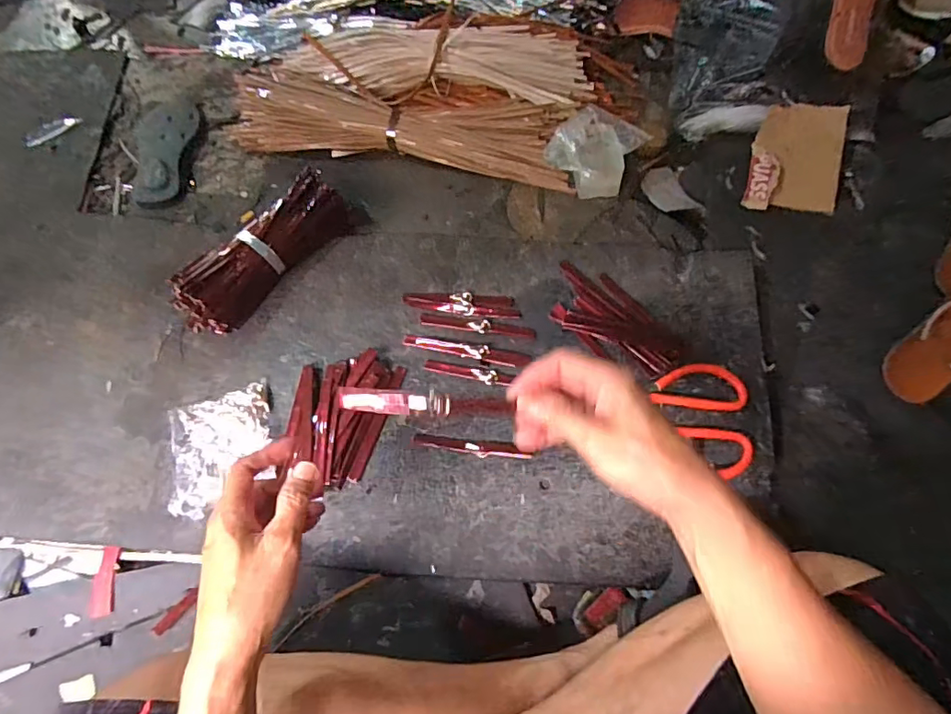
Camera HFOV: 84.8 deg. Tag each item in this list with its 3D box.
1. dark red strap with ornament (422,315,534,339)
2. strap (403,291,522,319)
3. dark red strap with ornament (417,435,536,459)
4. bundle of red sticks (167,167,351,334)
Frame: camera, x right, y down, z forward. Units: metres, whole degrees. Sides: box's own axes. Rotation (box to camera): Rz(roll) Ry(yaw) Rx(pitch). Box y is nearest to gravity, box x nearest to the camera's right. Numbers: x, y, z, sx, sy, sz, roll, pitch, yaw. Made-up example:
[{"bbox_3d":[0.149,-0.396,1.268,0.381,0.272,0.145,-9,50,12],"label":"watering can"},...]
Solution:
[{"bbox_3d":[0.003,-0.039,0.664,0.146,0.005,0.017,8,65,2],"label":"dark red strap with ornament"},{"bbox_3d":[-0.018,-0.070,0.673,0.150,0.006,0.030,8,65,2],"label":"strap"},{"bbox_3d":[-0.005,0.103,0.598,0.135,0.004,0.017,7,65,1],"label":"dark red strap with ornament"},{"bbox_3d":[-0.277,-0.139,0.691,0.071,0.063,0.259,36,74,17],"label":"bundle of red sticks"}]

